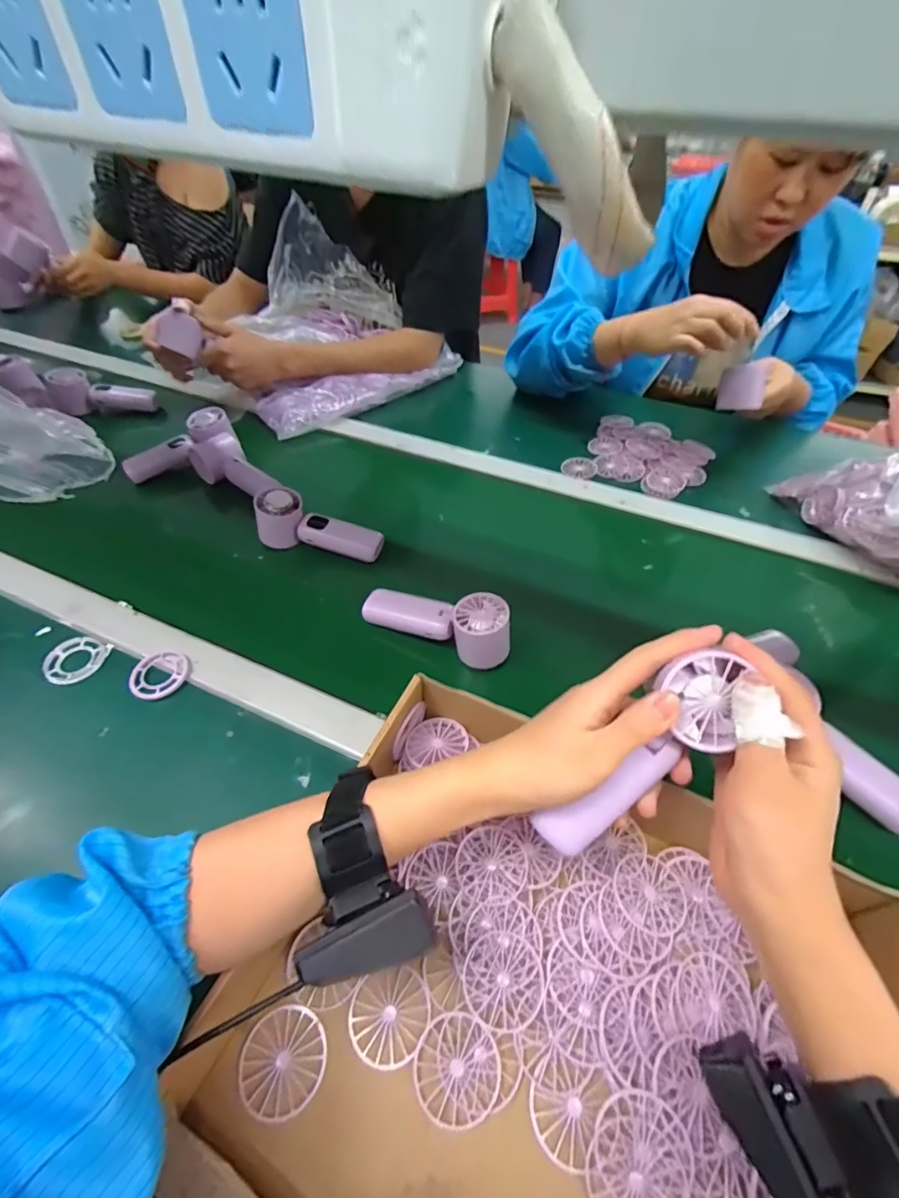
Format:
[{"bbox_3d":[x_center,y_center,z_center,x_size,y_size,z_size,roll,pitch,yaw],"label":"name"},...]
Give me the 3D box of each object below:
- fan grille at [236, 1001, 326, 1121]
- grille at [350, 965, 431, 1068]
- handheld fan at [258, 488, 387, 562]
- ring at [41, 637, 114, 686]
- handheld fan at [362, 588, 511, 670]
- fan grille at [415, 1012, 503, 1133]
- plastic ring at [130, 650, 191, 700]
[{"bbox_3d":[-0.100,0.277,0.296,0.049,0.005,0.049,21,51,17],"label":"fan grille"},{"bbox_3d":[-0.036,0.263,0.310,0.049,0.004,0.045,1,48,-1],"label":"grille"},{"bbox_3d":[-0.158,-0.087,0.597,0.150,0.057,0.051,14,49,11],"label":"handheld fan"},{"bbox_3d":[-0.374,0.062,0.494,0.054,0.013,0.057,1,48,-1],"label":"ring"},{"bbox_3d":[-0.012,0.015,0.503,0.153,0.048,0.053,21,51,17],"label":"handheld fan"},{"bbox_3d":[0.005,0.279,0.292,0.049,0.004,0.049,22,51,17],"label":"fan grille"},{"bbox_3d":[-0.280,0.073,0.477,0.047,0.009,0.053,35,56,27],"label":"plastic ring"}]

